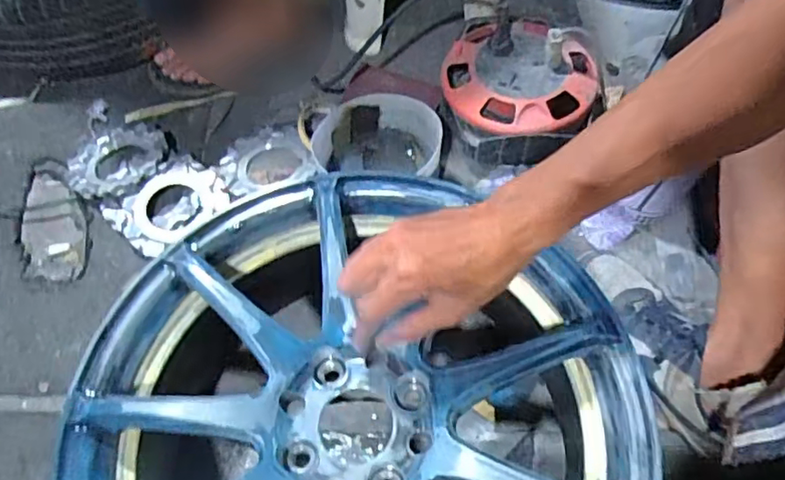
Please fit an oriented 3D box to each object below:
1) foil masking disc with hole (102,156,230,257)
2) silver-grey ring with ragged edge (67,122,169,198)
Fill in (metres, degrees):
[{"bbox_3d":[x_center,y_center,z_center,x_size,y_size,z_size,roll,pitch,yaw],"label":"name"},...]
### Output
[{"bbox_3d":[-0.293,-0.048,0.781,0.112,0.028,0.138,39,68,21],"label":"foil masking disc with hole"},{"bbox_3d":[-0.379,-0.113,0.819,0.134,0.027,0.125,-1,60,1],"label":"silver-grey ring with ragged edge"}]

